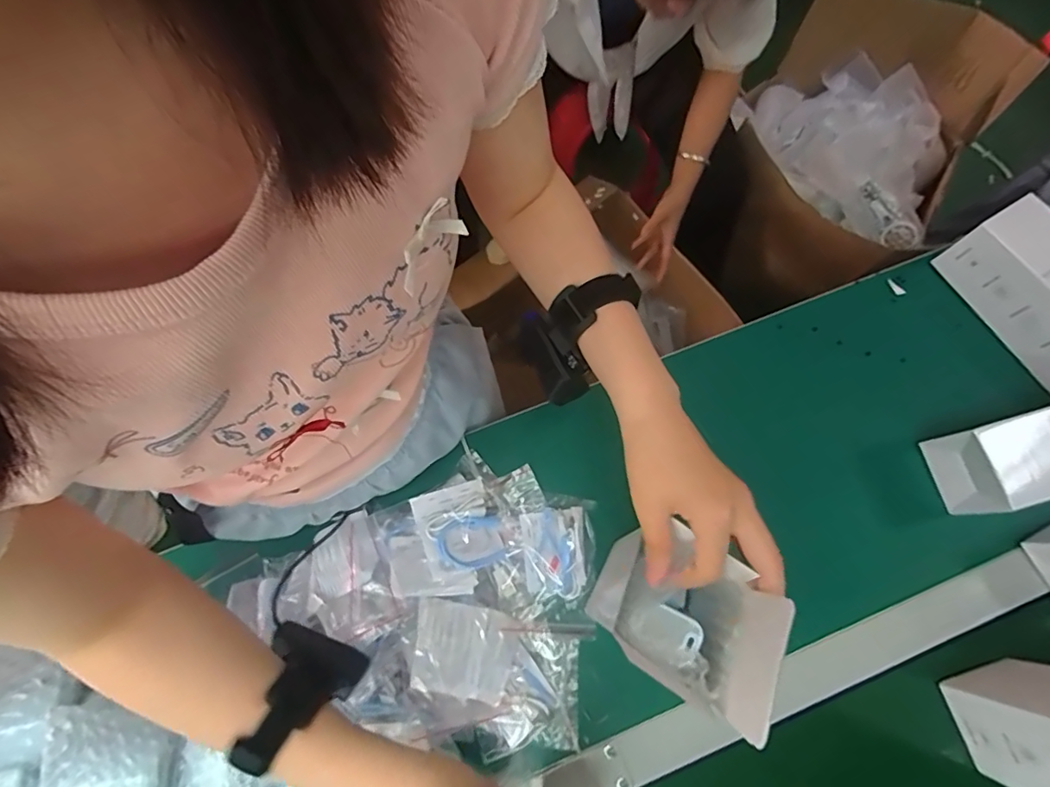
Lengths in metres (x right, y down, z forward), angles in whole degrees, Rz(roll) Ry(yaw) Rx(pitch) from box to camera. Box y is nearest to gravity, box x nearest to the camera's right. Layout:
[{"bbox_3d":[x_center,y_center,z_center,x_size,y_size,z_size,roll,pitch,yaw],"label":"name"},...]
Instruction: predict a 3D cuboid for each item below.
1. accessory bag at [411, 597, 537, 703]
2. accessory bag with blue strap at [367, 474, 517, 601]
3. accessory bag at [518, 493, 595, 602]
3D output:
[{"bbox_3d":[-0.046,0.216,0.442,0.096,0.008,0.072,25,50,-19],"label":"accessory bag"},{"bbox_3d":[-0.071,0.131,0.477,0.111,0.015,0.096,-22,65,-23],"label":"accessory bag with blue strap"},{"bbox_3d":[0.032,0.143,0.492,0.068,0.011,0.088,-5,70,-1],"label":"accessory bag"}]

